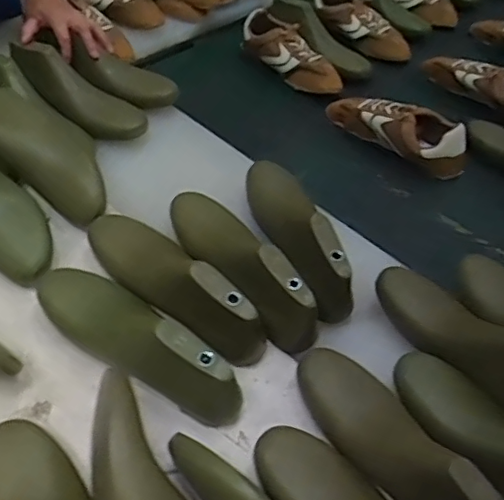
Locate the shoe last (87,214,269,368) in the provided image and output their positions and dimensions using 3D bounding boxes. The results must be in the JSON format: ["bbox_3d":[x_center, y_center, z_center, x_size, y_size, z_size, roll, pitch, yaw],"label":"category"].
[{"bbox_3d":[-0.093,0.021,0.674,0.276,0.088,0.087,38,57,24],"label":"shoe last"}]

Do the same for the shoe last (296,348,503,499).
[{"bbox_3d":[0.147,0.195,0.553,0.080,0.091,0.266,-29,58,-25],"label":"shoe last"}]

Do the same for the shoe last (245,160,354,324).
[{"bbox_3d":[0.059,-0.033,0.743,0.088,0.099,0.244,-6,51,-10],"label":"shoe last"}]

